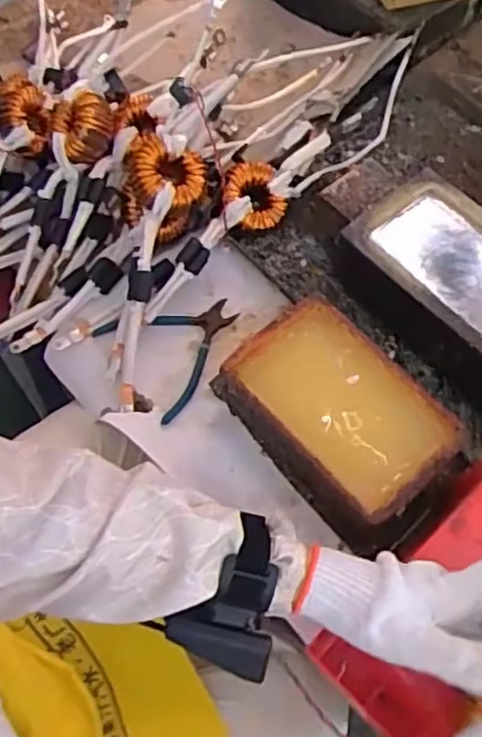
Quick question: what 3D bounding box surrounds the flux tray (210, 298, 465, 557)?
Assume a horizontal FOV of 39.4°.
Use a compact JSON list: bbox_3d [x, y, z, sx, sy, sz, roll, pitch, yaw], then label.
[{"bbox_3d":[0.093,0.047,0.631,0.134,0.065,0.214,-36,70,-20],"label":"flux tray"}]

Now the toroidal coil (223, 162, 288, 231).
[{"bbox_3d":[0.011,-0.188,0.741,0.073,0.030,0.073,2,83,-19],"label":"toroidal coil"}]

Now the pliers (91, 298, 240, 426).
[{"bbox_3d":[-0.064,-0.029,0.695,0.133,0.010,0.127,-36,70,-20],"label":"pliers"}]

